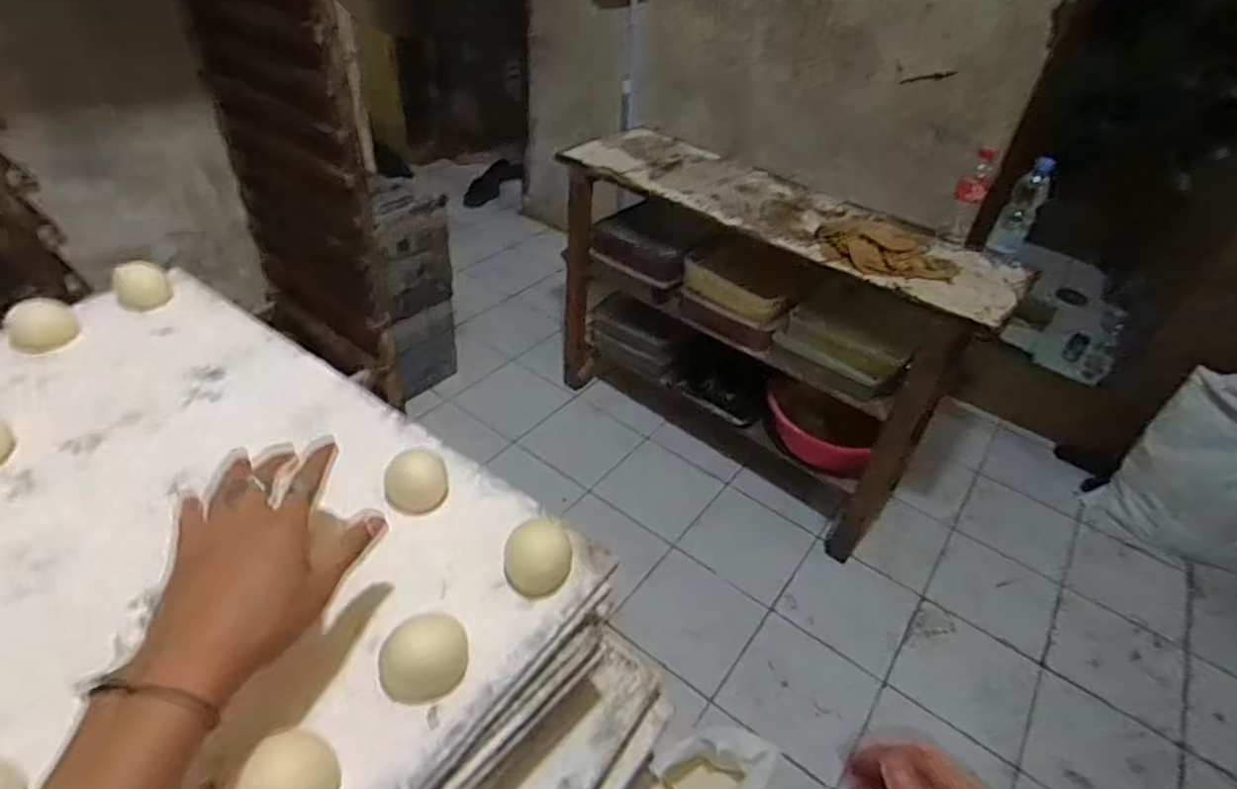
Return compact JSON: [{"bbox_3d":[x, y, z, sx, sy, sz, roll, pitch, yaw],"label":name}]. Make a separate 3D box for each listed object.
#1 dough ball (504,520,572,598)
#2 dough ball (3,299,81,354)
[{"bbox_3d":[-0.054,0.109,0.435,0.043,0.029,0.039,1,39,-7],"label":"dough ball"},{"bbox_3d":[-0.508,-0.061,0.574,0.039,0.035,0.050,35,47,30],"label":"dough ball"}]

